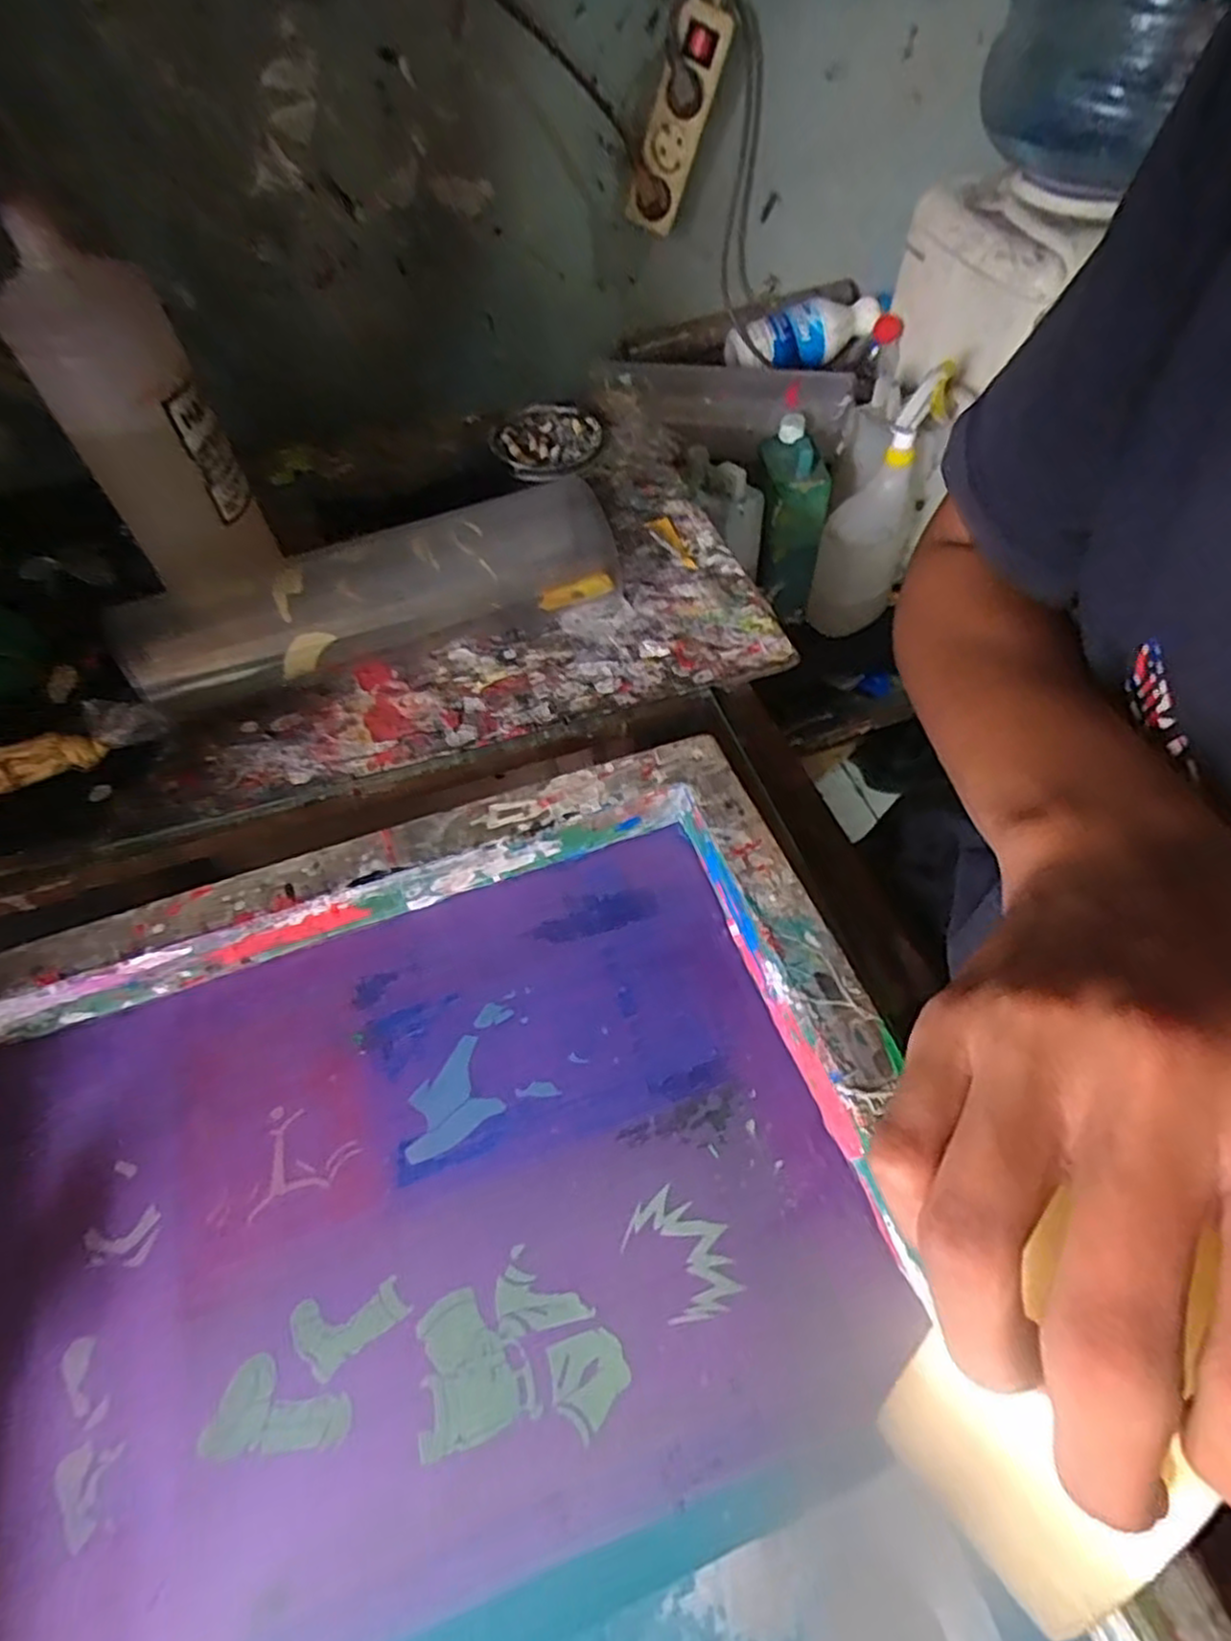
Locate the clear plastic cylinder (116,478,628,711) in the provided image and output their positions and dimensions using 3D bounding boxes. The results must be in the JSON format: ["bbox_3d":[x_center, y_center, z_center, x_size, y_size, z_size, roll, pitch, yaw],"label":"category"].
[{"bbox_3d":[-0.157,-0.154,0.494,0.324,0.069,0.067,-23,59,-14],"label":"clear plastic cylinder"}]

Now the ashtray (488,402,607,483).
[{"bbox_3d":[-0.060,-0.338,0.644,0.096,0.018,0.093,-11,57,-7],"label":"ashtray"}]

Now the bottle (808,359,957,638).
[{"bbox_3d":[0.304,-0.352,0.824,0.081,0.283,0.110,30,42,18],"label":"bottle"}]

